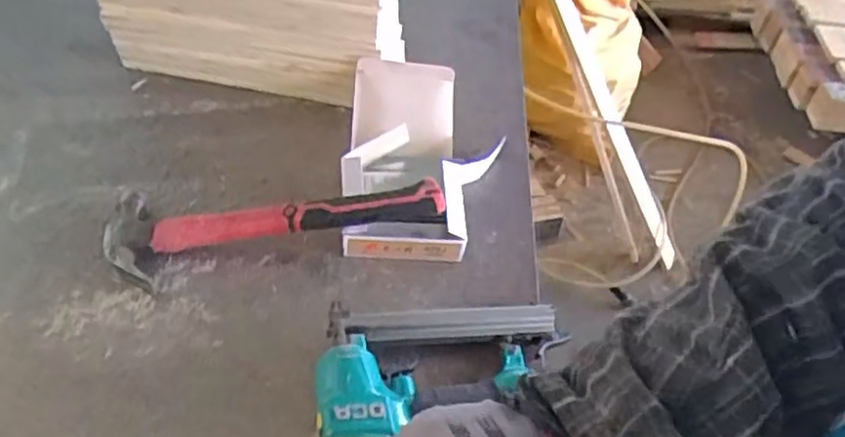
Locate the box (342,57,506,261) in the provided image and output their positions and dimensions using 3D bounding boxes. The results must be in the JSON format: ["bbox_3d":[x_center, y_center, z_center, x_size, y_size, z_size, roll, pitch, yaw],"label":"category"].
[{"bbox_3d":[0.000,-0.069,0.808,0.173,0.063,0.275,4,46,-1],"label":"box"}]

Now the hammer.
[{"bbox_3d":[-0.150,-0.008,0.724,0.326,0.070,0.110,-7,47,-11],"label":"hammer"}]

